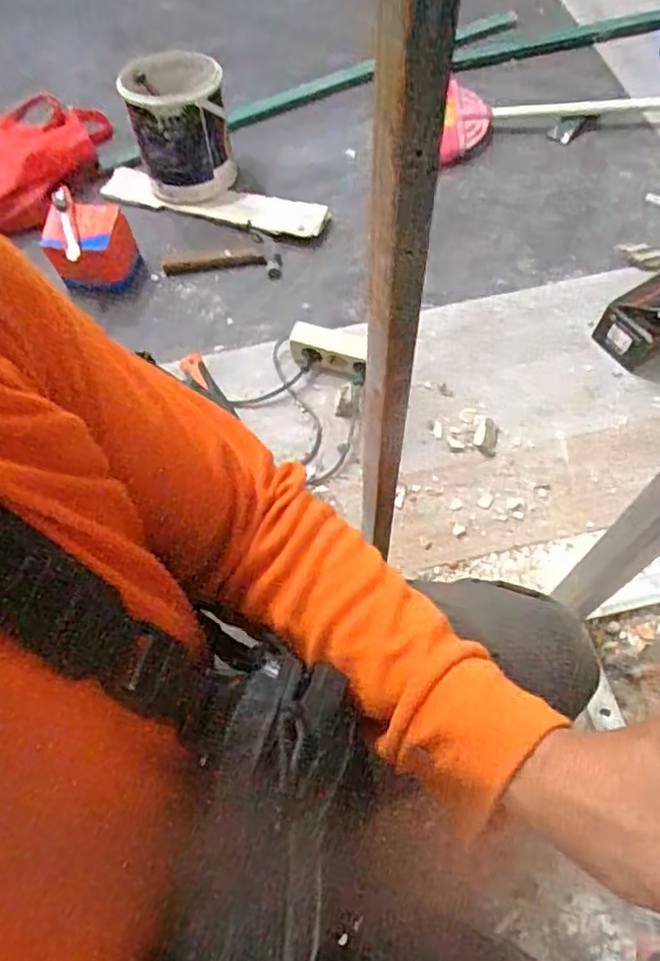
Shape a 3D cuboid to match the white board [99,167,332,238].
[{"bbox_3d":[-0.240,-0.546,1.250,0.499,0.028,0.083,18,79,20],"label":"white board"}]

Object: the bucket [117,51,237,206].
[{"bbox_3d":[-0.282,-0.659,1.207,0.173,0.212,0.172,-1,62,3],"label":"bucket"}]

